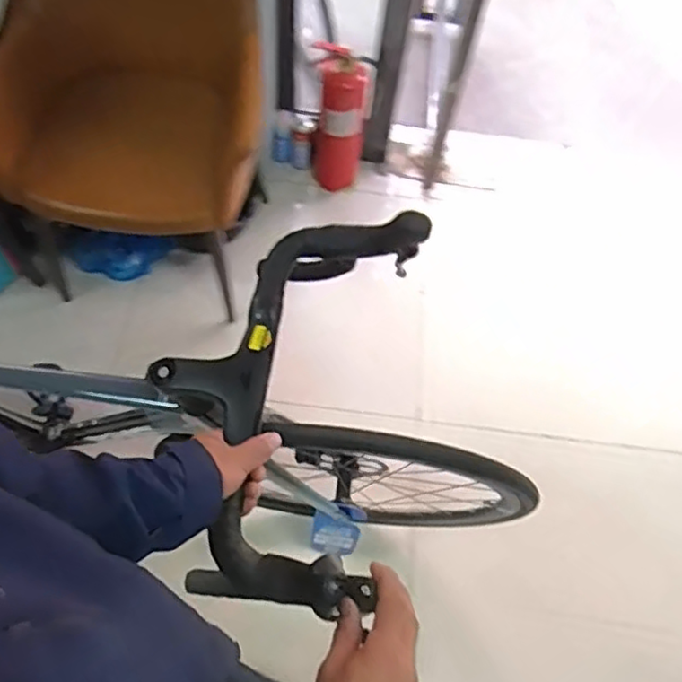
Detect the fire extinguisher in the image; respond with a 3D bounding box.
[{"bbox_3d":[-0.015,-0.593,1.811,0.154,0.412,0.119,-3,64,-5],"label":"fire extinguisher"}]

